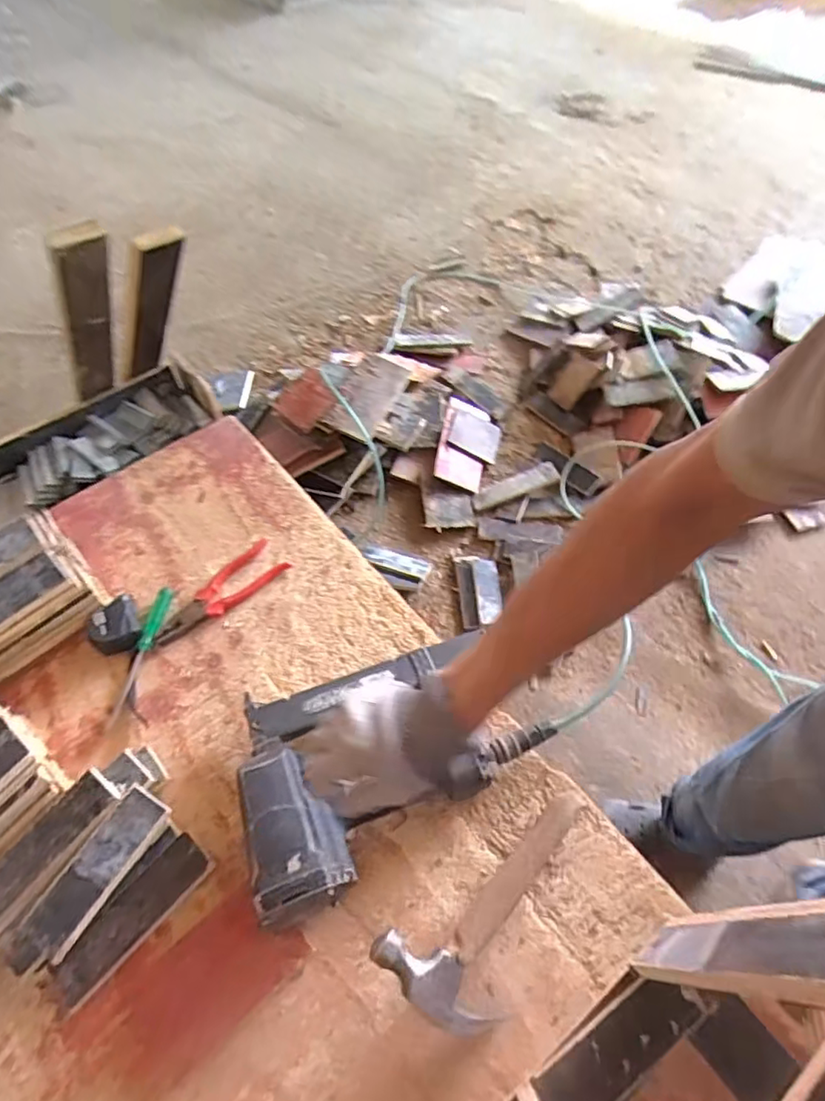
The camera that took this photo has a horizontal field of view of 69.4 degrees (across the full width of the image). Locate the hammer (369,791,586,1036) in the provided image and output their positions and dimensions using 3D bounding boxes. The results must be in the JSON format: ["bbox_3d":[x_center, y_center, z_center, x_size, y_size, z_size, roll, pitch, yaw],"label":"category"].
[{"bbox_3d":[0.088,0.333,0.574,0.245,0.041,0.107,-33,60,-33],"label":"hammer"}]

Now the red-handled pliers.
[{"bbox_3d":[-0.257,0.059,0.792,0.063,0.019,0.188,38,65,24],"label":"red-handled pliers"}]

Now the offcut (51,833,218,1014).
[{"bbox_3d":[-0.277,0.362,0.589,0.049,0.012,0.165,35,64,23],"label":"offcut"}]

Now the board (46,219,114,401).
[{"bbox_3d":[-0.440,-0.296,0.808,0.026,0.399,0.058,46,64,-9],"label":"board"}]

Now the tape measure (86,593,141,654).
[{"bbox_3d":[-0.379,0.095,0.759,0.061,0.035,0.063,-25,59,-14],"label":"tape measure"}]

